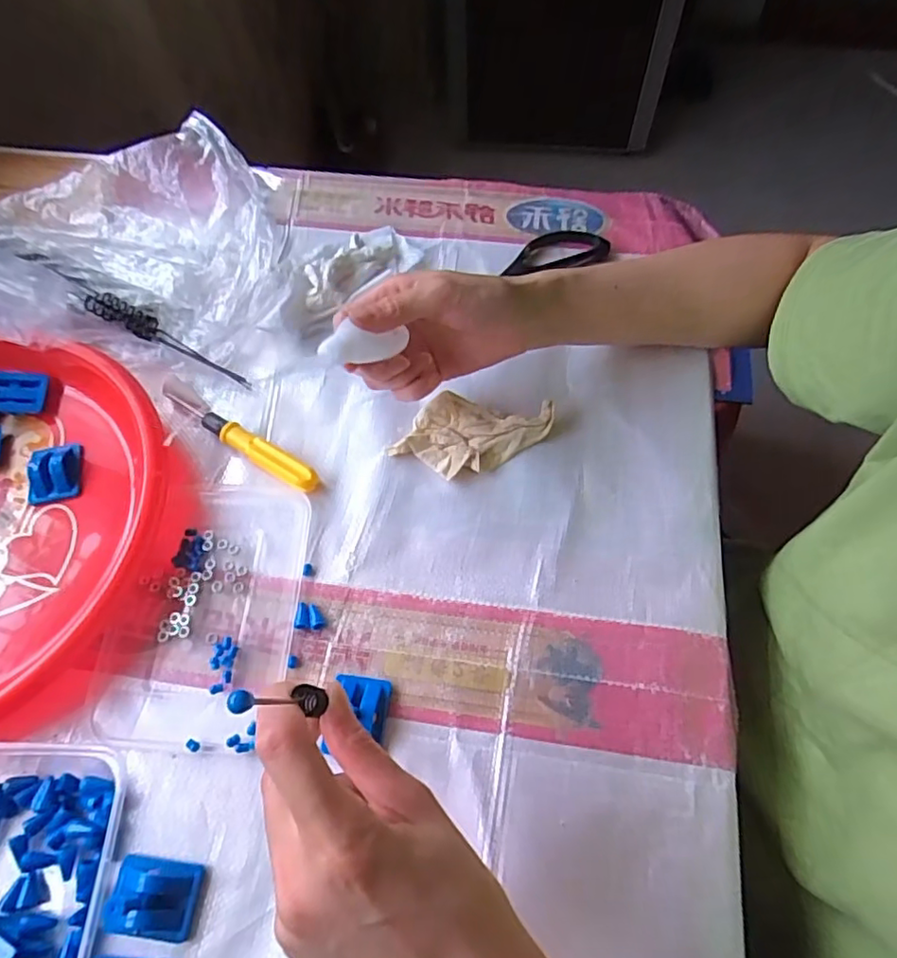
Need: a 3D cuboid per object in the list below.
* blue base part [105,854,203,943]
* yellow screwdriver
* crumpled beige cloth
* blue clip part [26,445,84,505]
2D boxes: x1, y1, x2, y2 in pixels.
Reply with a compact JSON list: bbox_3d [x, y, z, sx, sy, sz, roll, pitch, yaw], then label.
[{"bbox_3d":[-0.152,0.214,0.304,0.043,0.018,0.033,6,63,5],"label":"blue base part"},{"bbox_3d":[-0.152,-0.029,0.431,0.142,0.016,0.016,30,67,16],"label":"yellow screwdriver"},{"bbox_3d":[0.016,-0.035,0.426,0.106,0.018,0.063,-30,65,-13],"label":"crumpled beige cloth"},{"bbox_3d":[-0.276,-0.006,0.419,0.031,0.019,0.043,-11,63,-4],"label":"blue clip part"}]

